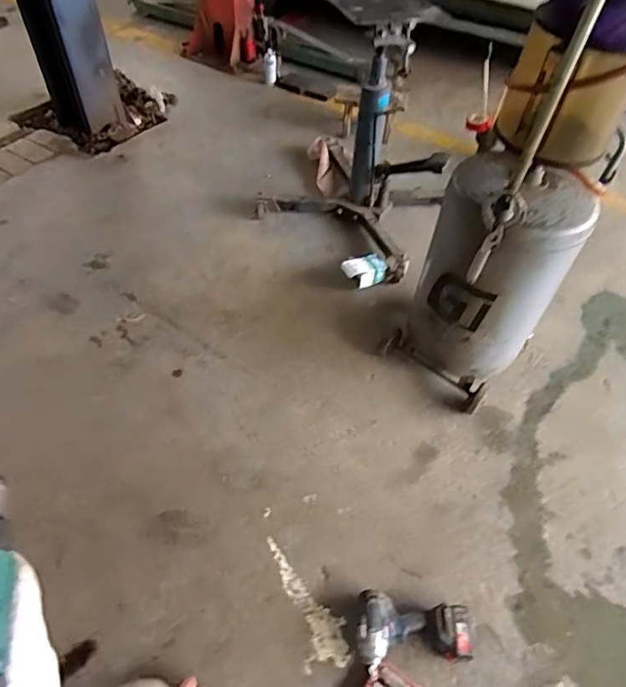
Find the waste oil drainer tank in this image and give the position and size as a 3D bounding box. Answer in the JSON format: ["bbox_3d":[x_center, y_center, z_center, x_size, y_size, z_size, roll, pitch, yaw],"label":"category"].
[{"bbox_3d":[0.476,-0.179,1.505,0.373,0.685,0.296,37,57,24],"label":"waste oil drainer tank"}]

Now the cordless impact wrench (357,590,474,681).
[{"bbox_3d":[0.247,0.680,1.253,0.282,0.079,0.171,-6,53,-7],"label":"cordless impact wrench"}]

